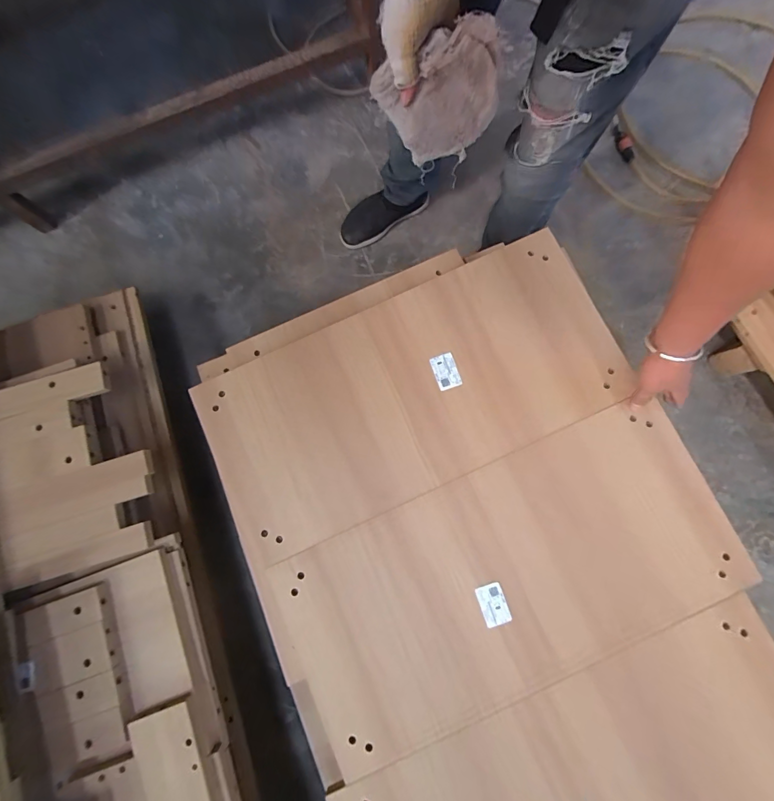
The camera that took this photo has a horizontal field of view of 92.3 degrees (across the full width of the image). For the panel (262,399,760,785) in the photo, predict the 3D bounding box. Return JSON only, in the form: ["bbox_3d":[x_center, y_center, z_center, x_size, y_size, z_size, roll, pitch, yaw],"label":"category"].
[{"bbox_3d":[0.175,0.281,0.590,0.706,0.021,0.327,-24,80,-1],"label":"panel"}]

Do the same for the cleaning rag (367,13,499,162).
[{"bbox_3d":[0.069,-0.396,0.485,0.168,0.141,0.050,-10,80,-2],"label":"cleaning rag"}]

